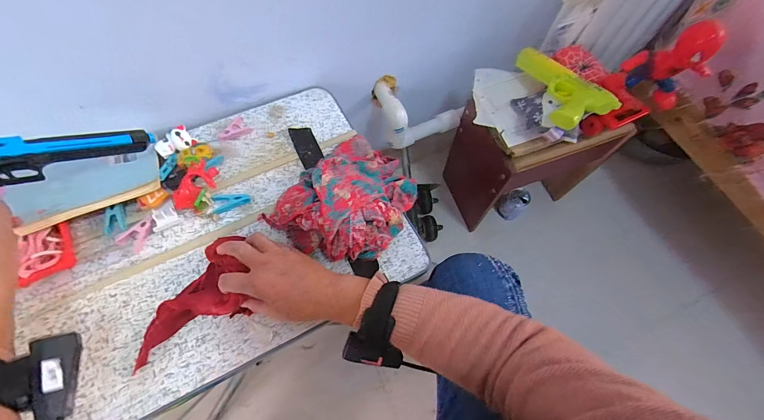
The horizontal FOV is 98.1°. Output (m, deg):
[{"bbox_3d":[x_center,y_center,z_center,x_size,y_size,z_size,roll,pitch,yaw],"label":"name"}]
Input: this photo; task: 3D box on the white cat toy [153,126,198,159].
[{"bbox_3d":[-0.320,-0.103,0.514,0.053,0.028,0.032,-40,74,-16],"label":"white cat toy"}]

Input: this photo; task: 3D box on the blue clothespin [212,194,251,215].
[{"bbox_3d":[-0.227,-0.011,0.499,0.054,0.009,0.029,-9,68,-5],"label":"blue clothespin"}]

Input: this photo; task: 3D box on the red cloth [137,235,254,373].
[{"bbox_3d":[-0.231,0.121,0.422,0.093,0.033,0.180,34,74,12],"label":"red cloth"}]

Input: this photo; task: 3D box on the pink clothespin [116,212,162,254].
[{"bbox_3d":[-0.343,0.028,0.470,0.034,0.012,0.057,22,69,8],"label":"pink clothespin"}]

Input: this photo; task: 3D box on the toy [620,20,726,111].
[{"bbox_3d":[0.477,-0.242,0.545,0.075,0.149,0.109,-38,73,-15],"label":"toy"}]

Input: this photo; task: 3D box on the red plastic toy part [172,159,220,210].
[{"bbox_3d":[-0.271,-0.032,0.488,0.031,0.038,0.074,22,69,8],"label":"red plastic toy part"}]

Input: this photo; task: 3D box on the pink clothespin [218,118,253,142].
[{"bbox_3d":[-0.249,-0.133,0.558,0.041,0.013,0.052,39,72,14],"label":"pink clothespin"}]

